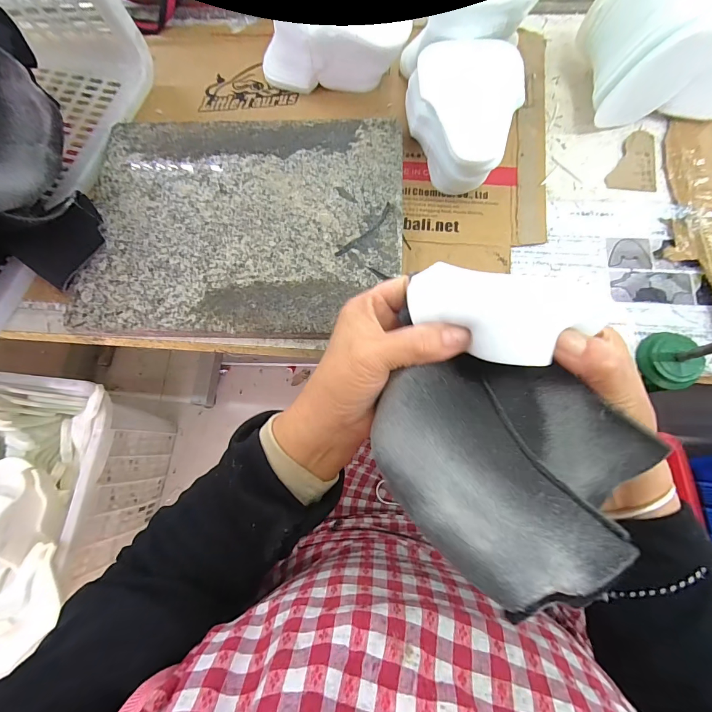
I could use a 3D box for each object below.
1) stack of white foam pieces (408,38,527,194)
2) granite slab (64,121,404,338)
[{"bbox_3d":[0.118,-0.281,0.428,0.132,0.085,0.152,15,76,6],"label":"stack of white foam pieces"},{"bbox_3d":[-0.145,-0.167,0.443,0.391,0.022,0.293,3,75,2],"label":"granite slab"}]

